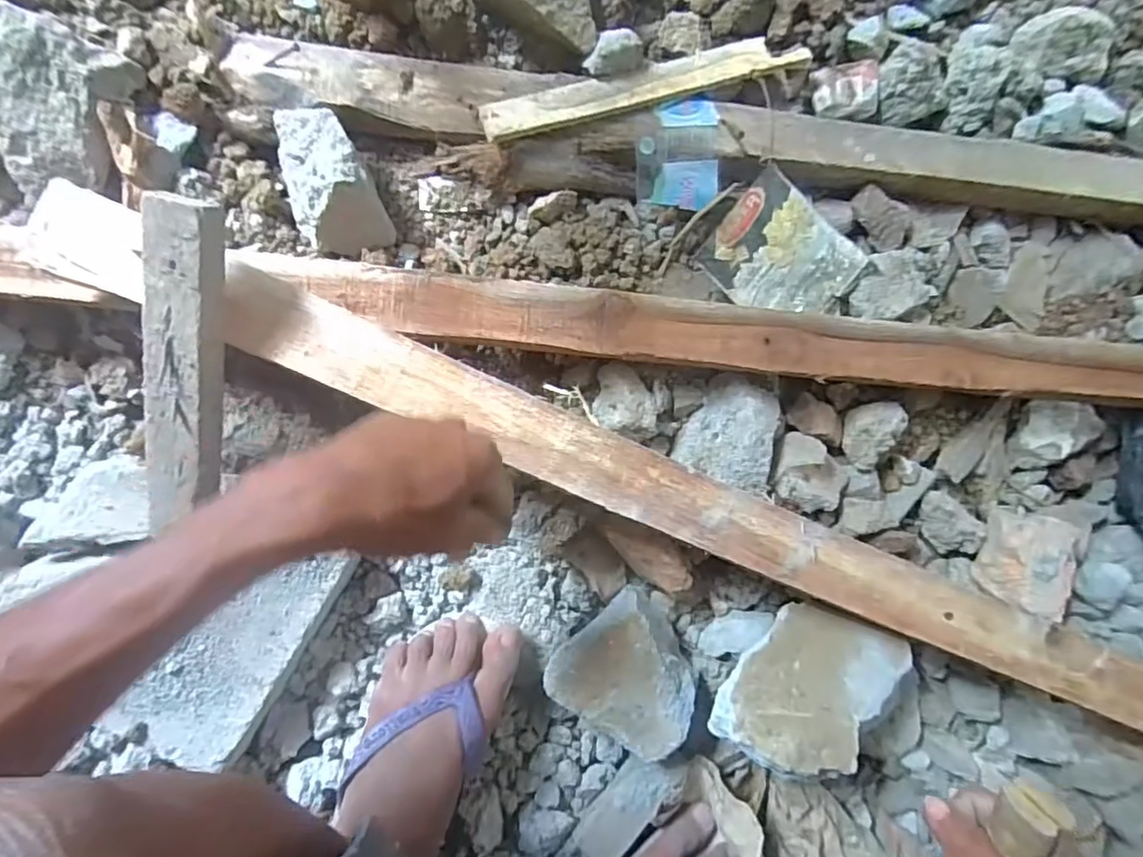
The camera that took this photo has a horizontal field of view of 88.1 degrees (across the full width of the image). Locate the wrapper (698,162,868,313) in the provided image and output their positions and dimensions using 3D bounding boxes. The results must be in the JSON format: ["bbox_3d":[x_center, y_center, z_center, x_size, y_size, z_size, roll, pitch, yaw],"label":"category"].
[{"bbox_3d":[0.191,-0.156,0.542,0.129,0.034,0.109,39,86,1],"label":"wrapper"}]

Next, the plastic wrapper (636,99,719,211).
[{"bbox_3d":[0.095,-0.247,0.535,0.073,0.017,0.090,-3,107,-1],"label":"plastic wrapper"}]

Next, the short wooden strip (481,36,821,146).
[{"bbox_3d":[0.068,-0.307,0.526,0.302,0.017,0.038,-18,87,-2],"label":"short wooden strip"}]

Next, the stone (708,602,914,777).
[{"bbox_3d":[0.191,0.209,0.477,0.106,0.032,0.150,40,66,11],"label":"stone"}]

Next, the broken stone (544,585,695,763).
[{"bbox_3d":[0.048,0.208,0.507,0.108,0.069,0.111,0,88,-6],"label":"broken stone"}]

